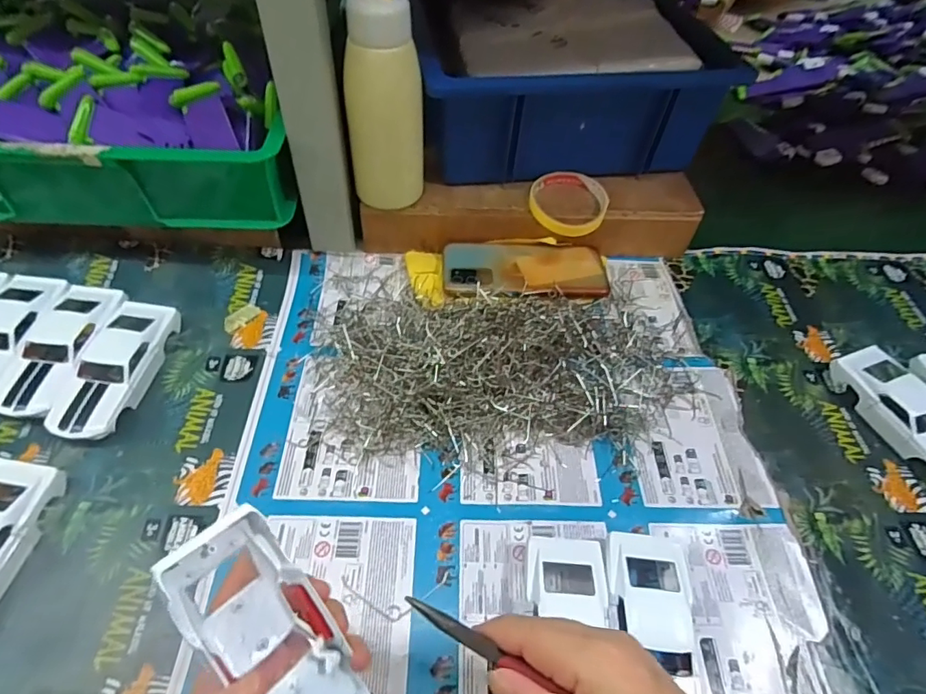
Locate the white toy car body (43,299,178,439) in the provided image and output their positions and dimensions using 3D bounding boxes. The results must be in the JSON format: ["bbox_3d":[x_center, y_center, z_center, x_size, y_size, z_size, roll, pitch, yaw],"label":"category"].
[{"bbox_3d":[-0.291,0.018,0.437,0.054,0.026,0.130,8,54,2],"label":"white toy car body"}]

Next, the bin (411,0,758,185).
[{"bbox_3d":[0.101,-0.300,0.564,0.301,0.106,0.241,-4,52,-6],"label":"bin"}]

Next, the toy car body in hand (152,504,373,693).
[{"bbox_3d":[-0.096,0.148,0.259,0.052,0.034,0.130,-31,93,-24],"label":"toy car body in hand"}]

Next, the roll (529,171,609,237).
[{"bbox_3d":[0.107,-0.147,0.527,0.077,0.017,0.081,2,52,-2],"label":"roll"}]

